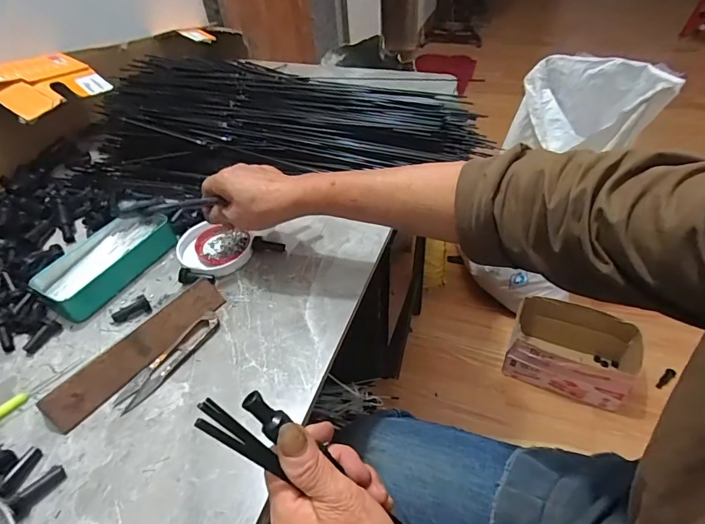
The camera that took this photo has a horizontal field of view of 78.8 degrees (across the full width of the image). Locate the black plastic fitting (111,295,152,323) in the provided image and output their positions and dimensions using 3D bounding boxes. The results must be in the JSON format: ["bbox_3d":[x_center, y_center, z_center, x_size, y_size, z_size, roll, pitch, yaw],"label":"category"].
[{"bbox_3d":[-0.236,0.050,0.455,0.038,0.014,0.015,-23,48,-16],"label":"black plastic fitting"}]

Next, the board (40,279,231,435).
[{"bbox_3d":[-0.203,0.082,0.415,0.031,0.023,0.179,27,53,27],"label":"board"}]

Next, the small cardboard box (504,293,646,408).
[{"bbox_3d":[0.576,0.245,1.153,0.284,0.175,0.183,18,49,21],"label":"small cardboard box"}]

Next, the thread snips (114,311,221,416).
[{"bbox_3d":[-0.174,0.093,0.413,0.025,0.010,0.116,23,52,26],"label":"thread snips"}]

